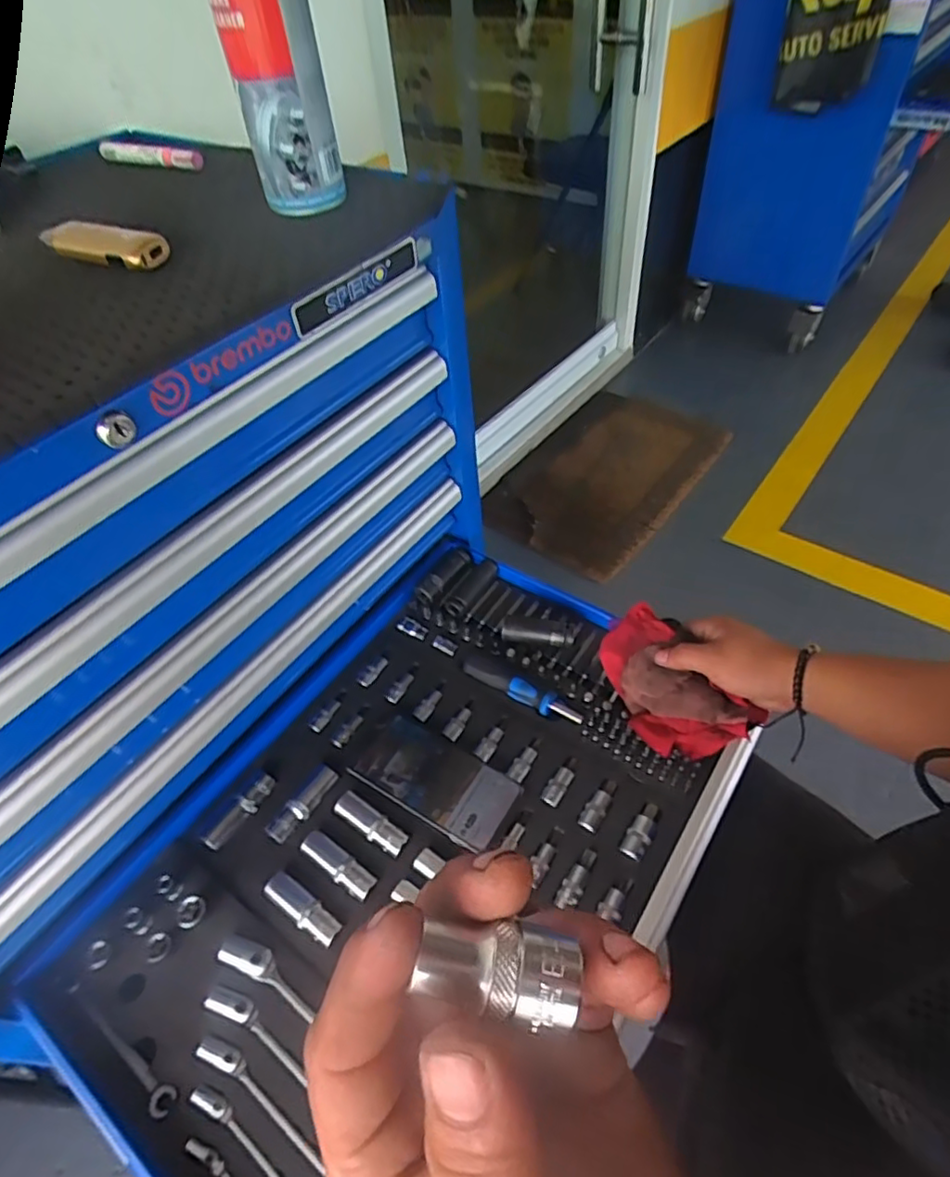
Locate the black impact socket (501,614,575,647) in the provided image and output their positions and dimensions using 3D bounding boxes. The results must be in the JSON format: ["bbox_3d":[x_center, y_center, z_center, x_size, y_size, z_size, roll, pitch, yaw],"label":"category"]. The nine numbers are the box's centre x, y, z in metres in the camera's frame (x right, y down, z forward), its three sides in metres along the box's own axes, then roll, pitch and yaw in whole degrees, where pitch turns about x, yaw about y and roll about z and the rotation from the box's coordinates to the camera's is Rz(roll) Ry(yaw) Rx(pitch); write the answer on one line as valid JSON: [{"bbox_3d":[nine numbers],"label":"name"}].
[{"bbox_3d":[0.069,0.043,0.671,0.078,0.027,0.026,4,50,9],"label":"black impact socket"}]

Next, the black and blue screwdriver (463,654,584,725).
[{"bbox_3d":[0.047,0.104,0.644,0.138,0.019,0.022,24,56,24],"label":"black and blue screwdriver"}]

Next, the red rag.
[{"bbox_3d":[0.180,0.092,0.578,0.078,0.080,0.149,-36,55,-23],"label":"red rag"}]

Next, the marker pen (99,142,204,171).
[{"bbox_3d":[-0.325,-0.427,0.607,0.148,0.013,0.018,23,55,23],"label":"marker pen"}]

